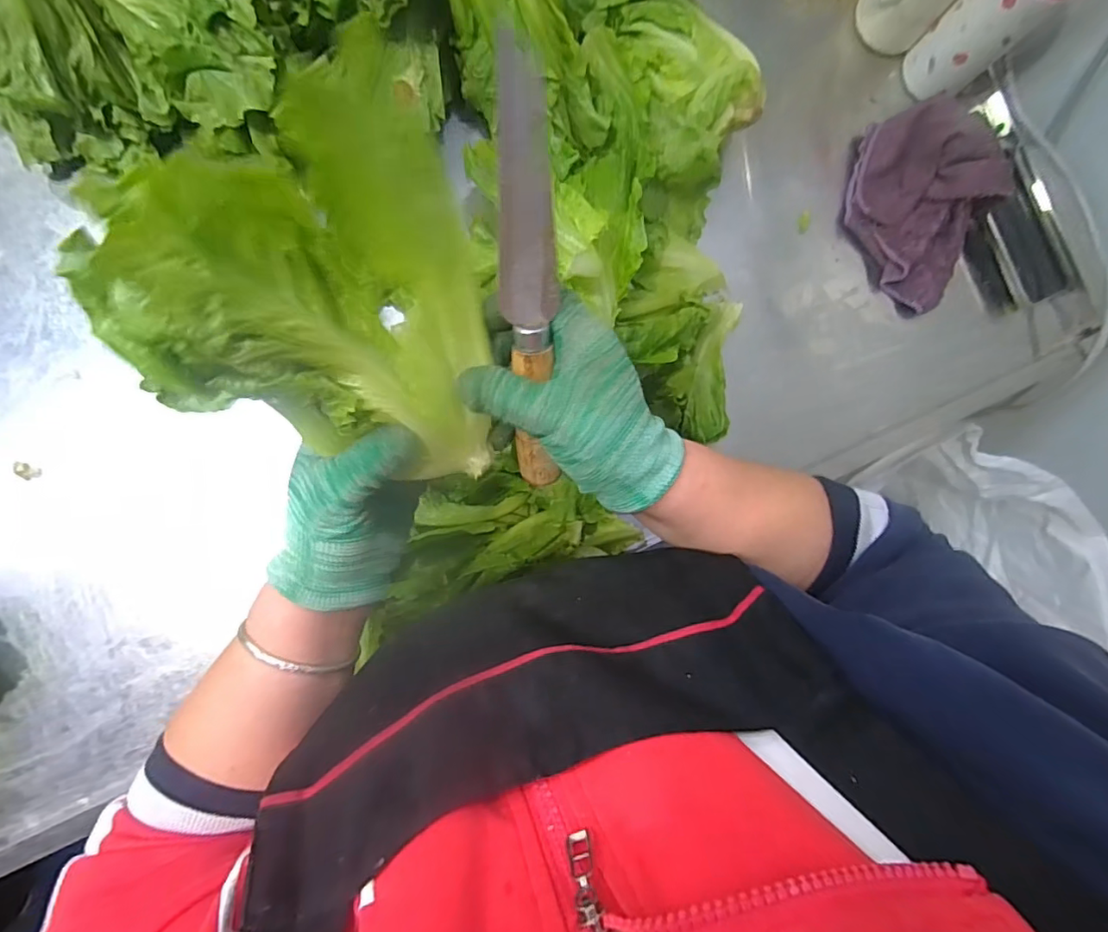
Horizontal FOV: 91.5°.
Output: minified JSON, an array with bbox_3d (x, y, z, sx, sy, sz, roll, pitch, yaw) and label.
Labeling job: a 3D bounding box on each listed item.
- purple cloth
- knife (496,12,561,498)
[{"bbox_3d":[0.351,-0.252,0.521,0.133,0.073,0.171,23,84,-5],"label":"purple cloth"},{"bbox_3d":[-0.011,-0.072,0.252,0.024,0.009,0.199,-6,127,-7],"label":"knife"}]

